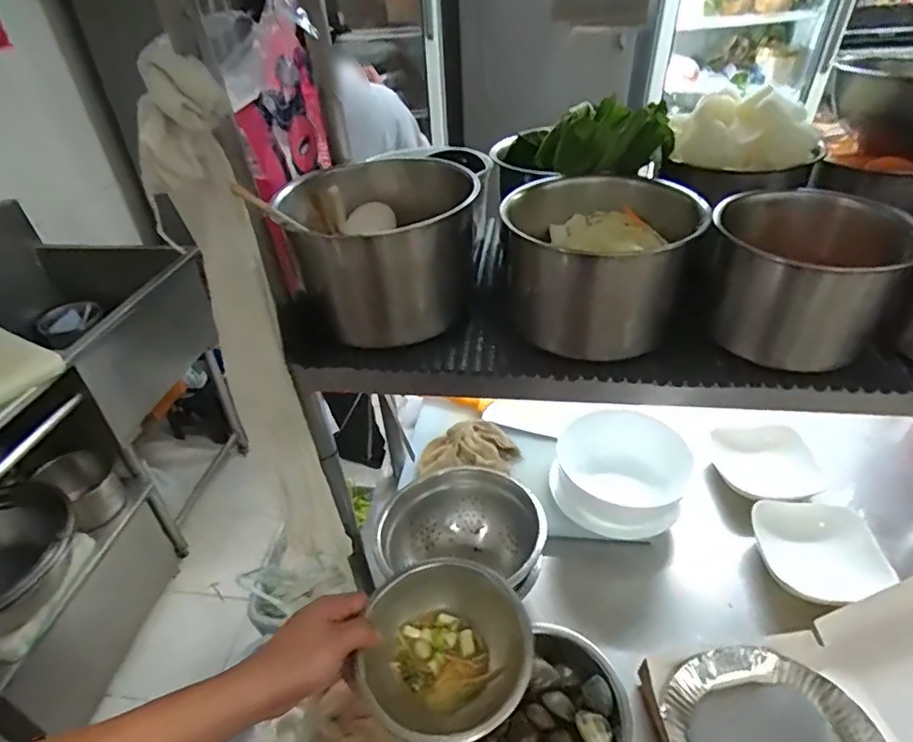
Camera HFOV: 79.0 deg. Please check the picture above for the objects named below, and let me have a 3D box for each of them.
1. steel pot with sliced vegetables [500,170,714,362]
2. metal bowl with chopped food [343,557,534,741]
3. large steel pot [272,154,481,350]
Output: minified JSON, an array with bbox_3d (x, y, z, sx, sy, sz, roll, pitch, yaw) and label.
[{"bbox_3d":[0.117,-0.090,0.468,0.152,0.105,0.125,6,38,13],"label":"steel pot with sliced vegetables"},{"bbox_3d":[-0.009,0.258,0.501,0.145,0.066,0.149,-3,37,2],"label":"metal bowl with chopped food"},{"bbox_3d":[-0.073,-0.101,0.496,0.138,0.124,0.144,-19,39,-20],"label":"large steel pot"}]

